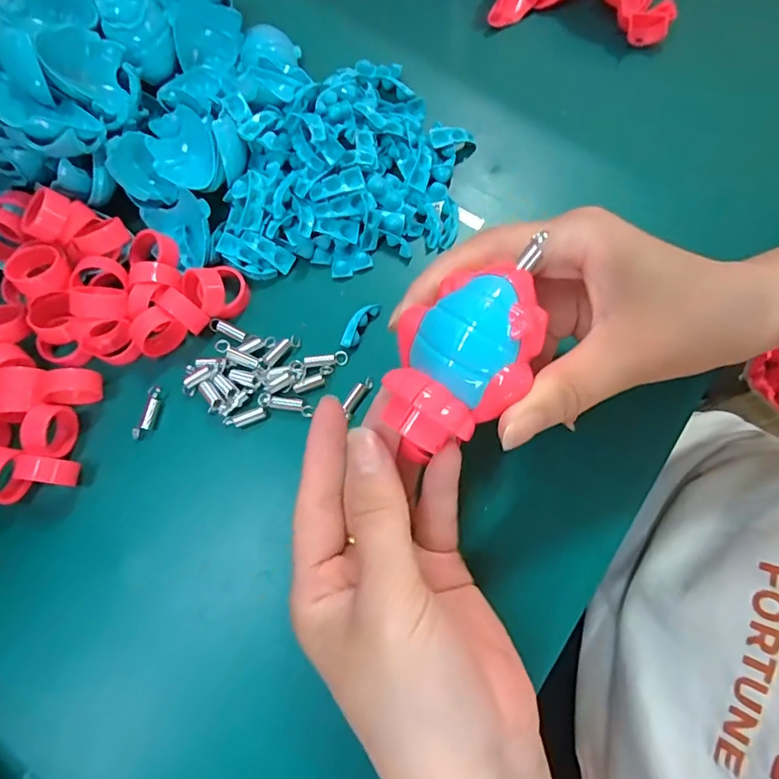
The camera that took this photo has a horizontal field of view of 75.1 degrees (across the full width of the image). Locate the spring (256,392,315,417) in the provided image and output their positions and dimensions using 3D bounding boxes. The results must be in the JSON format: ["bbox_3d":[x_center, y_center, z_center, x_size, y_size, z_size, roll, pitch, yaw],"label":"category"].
[{"bbox_3d":[-0.052,0.007,0.255,0.028,0.004,0.007,12,75,4],"label":"spring"}]

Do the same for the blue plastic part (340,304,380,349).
[{"bbox_3d":[-0.016,-0.035,0.269,0.009,0.004,0.029,29,77,9],"label":"blue plastic part"}]

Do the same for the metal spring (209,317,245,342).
[{"bbox_3d":[-0.086,-0.031,0.267,0.021,0.005,0.006,26,77,8],"label":"metal spring"}]

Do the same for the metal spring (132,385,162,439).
[{"bbox_3d":[-0.122,0.012,0.258,0.007,0.009,0.027,9,75,4],"label":"metal spring"}]

